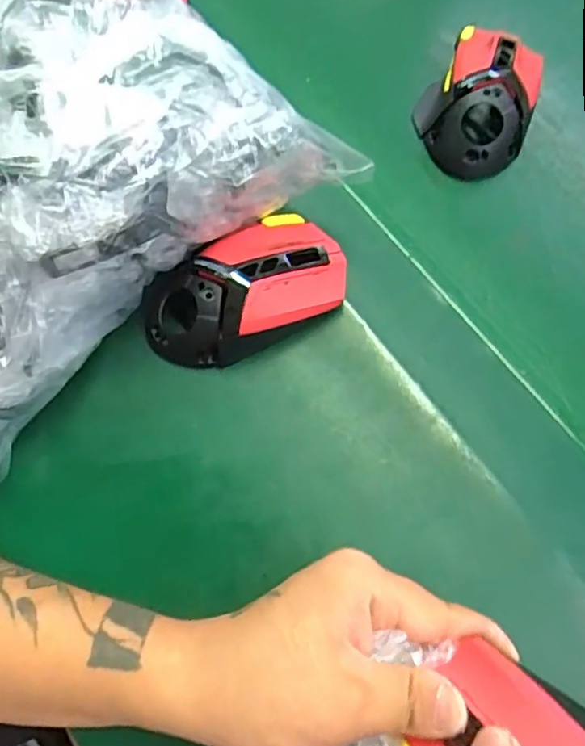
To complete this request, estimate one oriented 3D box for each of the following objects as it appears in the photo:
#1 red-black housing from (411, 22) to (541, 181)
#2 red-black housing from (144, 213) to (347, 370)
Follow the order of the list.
[{"bbox_3d":[0.127,-0.186,0.409,0.076,0.042,0.108,21,71,10],"label":"red-black housing"},{"bbox_3d":[-0.026,-0.043,0.352,0.121,0.040,0.063,-27,70,-8],"label":"red-black housing"}]

